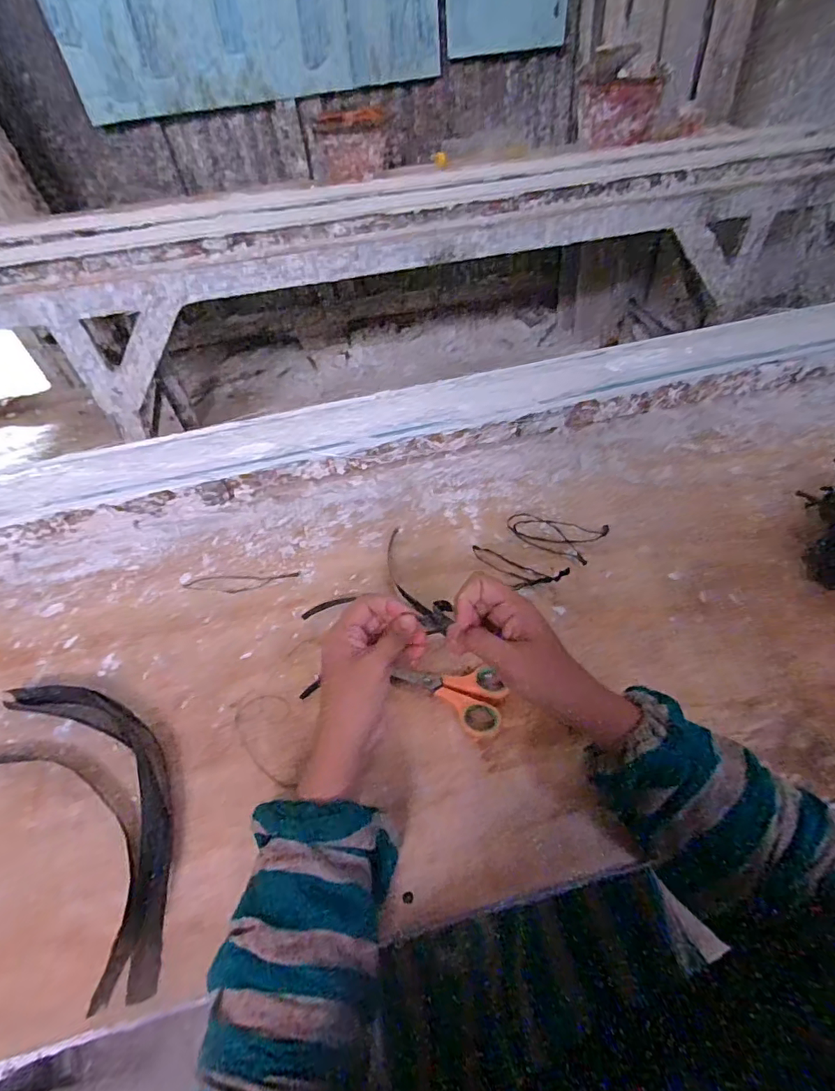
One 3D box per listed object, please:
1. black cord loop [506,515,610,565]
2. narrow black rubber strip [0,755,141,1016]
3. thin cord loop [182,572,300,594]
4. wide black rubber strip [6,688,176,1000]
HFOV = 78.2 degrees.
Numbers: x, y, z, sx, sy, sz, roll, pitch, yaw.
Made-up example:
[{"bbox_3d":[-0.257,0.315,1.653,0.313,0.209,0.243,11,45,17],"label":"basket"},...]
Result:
[{"bbox_3d":[0.156,-0.021,0.578,0.101,0.015,0.066,25,58,23],"label":"black cord loop"},{"bbox_3d":[-0.288,0.224,0.404,0.255,0.010,0.080,27,58,24],"label":"narrow black rubber strip"},{"bbox_3d":[-0.195,0.042,0.565,0.127,0.004,0.024,-4,51,2],"label":"thin cord loop"},{"bbox_3d":[-0.255,0.197,0.424,0.082,0.019,0.292,-38,58,-23],"label":"wide black rubber strip"}]

